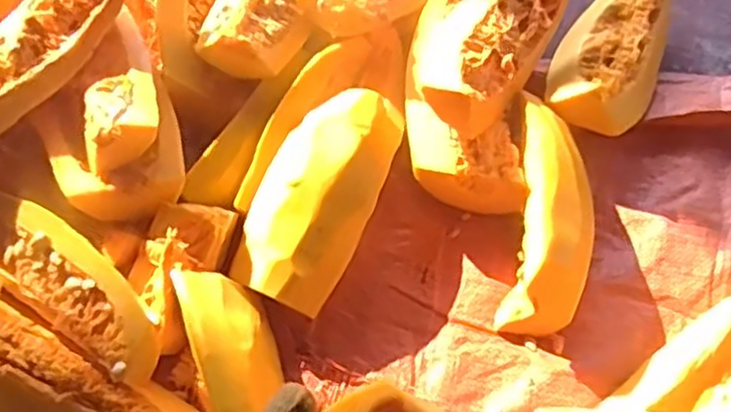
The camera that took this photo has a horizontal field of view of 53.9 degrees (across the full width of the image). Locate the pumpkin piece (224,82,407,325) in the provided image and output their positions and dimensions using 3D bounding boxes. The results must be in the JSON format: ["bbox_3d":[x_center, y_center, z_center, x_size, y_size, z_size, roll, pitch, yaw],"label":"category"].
[{"bbox_3d":[-0.029,-0.013,0.466,0.071,0.038,0.156,22,70,10],"label":"pumpkin piece"}]

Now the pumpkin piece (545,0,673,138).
[{"bbox_3d":[0.199,-0.123,0.573,0.081,0.055,0.209,26,58,12],"label":"pumpkin piece"}]

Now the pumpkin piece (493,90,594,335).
[{"bbox_3d":[0.121,0.000,0.462,0.047,0.057,0.159,7,75,-1],"label":"pumpkin piece"}]

